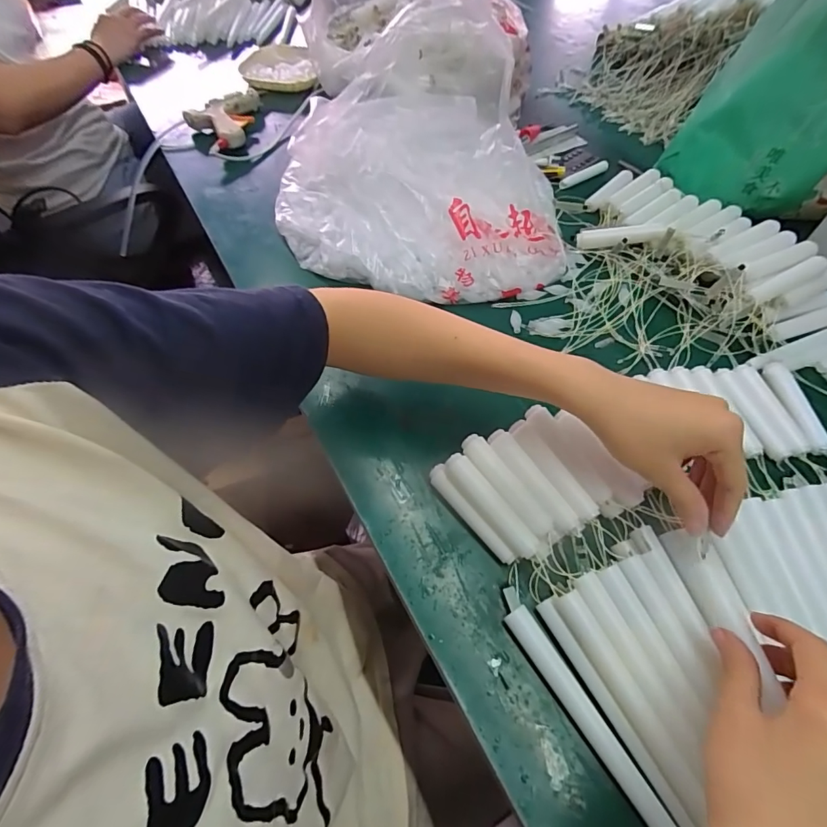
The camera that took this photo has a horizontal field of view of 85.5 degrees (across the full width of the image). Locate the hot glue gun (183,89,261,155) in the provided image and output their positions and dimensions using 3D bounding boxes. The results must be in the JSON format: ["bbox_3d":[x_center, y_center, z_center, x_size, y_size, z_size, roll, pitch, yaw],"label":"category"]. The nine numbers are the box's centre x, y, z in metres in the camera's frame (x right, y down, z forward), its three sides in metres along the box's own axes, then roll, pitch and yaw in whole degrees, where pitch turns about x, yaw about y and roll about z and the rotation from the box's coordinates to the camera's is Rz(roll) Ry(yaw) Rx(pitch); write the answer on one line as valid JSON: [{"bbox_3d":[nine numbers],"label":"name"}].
[{"bbox_3d":[-0.274,-0.447,0.689,0.128,0.033,0.122,-33,64,-18],"label":"hot glue gun"}]

